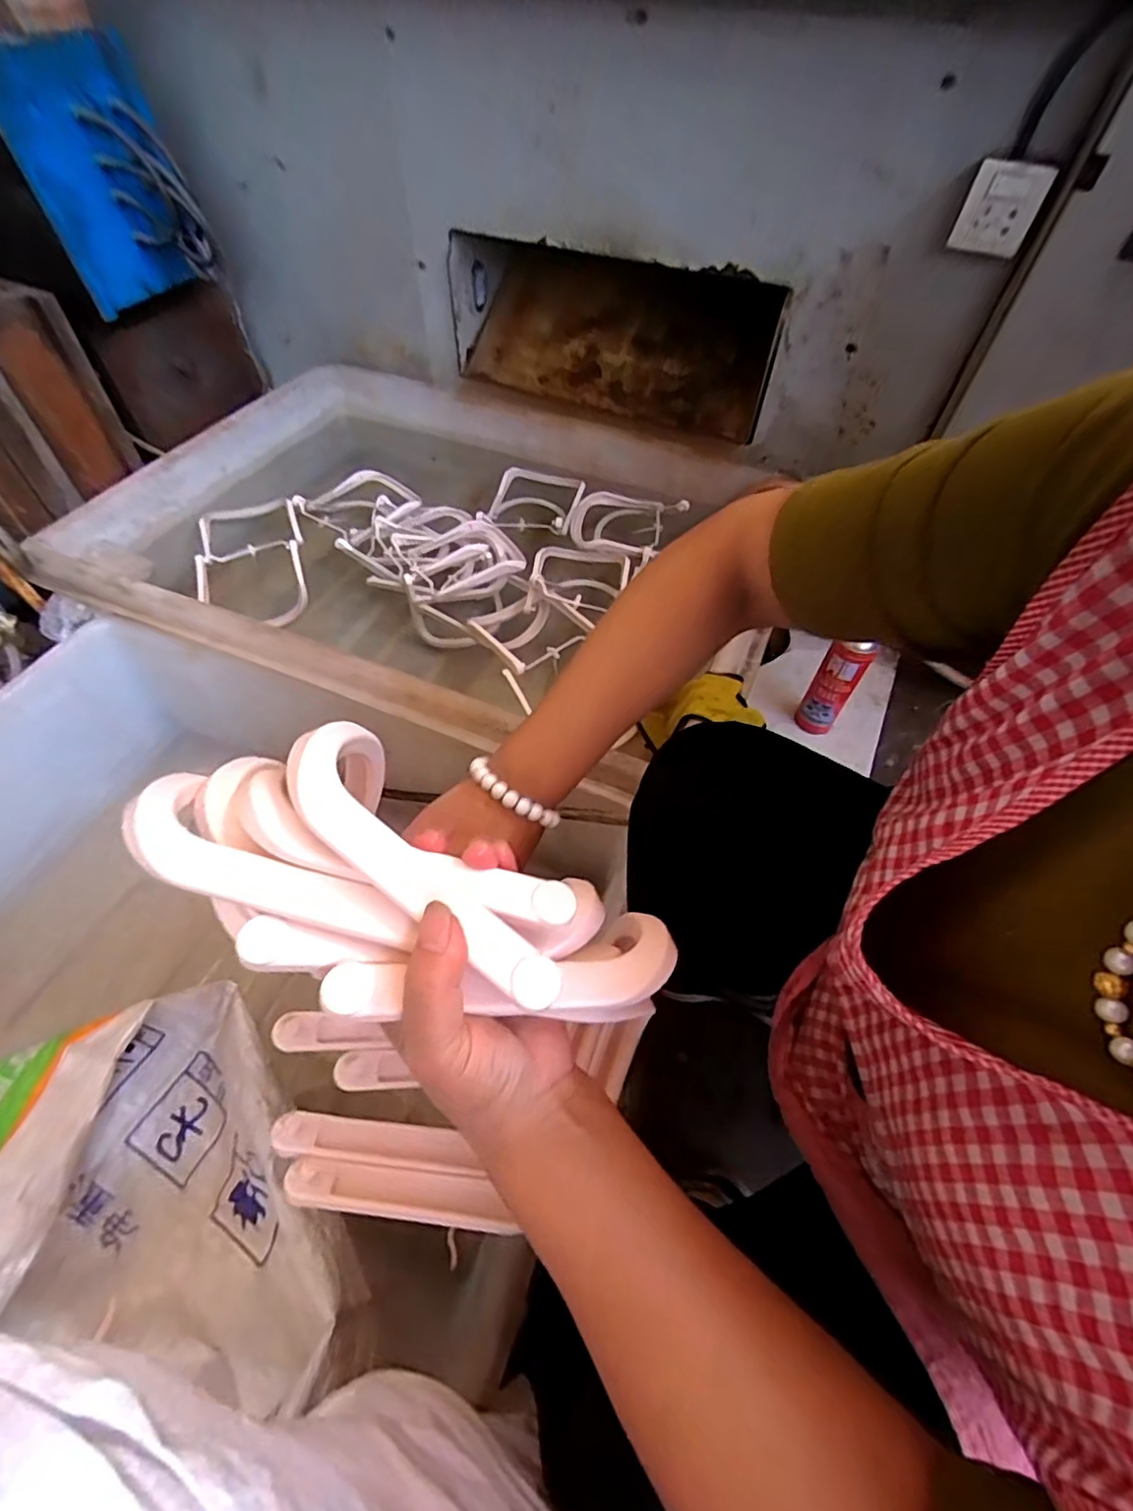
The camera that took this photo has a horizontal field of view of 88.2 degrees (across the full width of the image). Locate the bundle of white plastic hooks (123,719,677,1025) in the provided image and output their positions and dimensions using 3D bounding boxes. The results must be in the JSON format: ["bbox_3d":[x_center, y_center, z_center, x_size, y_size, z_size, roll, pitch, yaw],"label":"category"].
[{"bbox_3d":[-0.075,0.064,0.298,0.261,0.089,0.130,22,54,-3],"label":"bundle of white plastic hooks"}]

